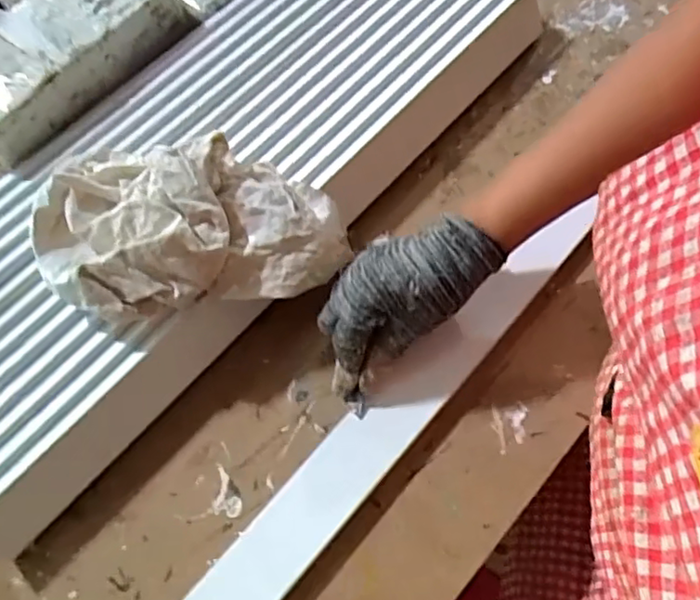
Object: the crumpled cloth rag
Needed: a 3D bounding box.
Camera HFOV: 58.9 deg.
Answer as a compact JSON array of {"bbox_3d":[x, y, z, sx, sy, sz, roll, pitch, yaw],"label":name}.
[{"bbox_3d":[-0.123,-0.059,0.477,0.229,0.065,0.145,-3,67,3],"label":"crumpled cloth rag"}]

